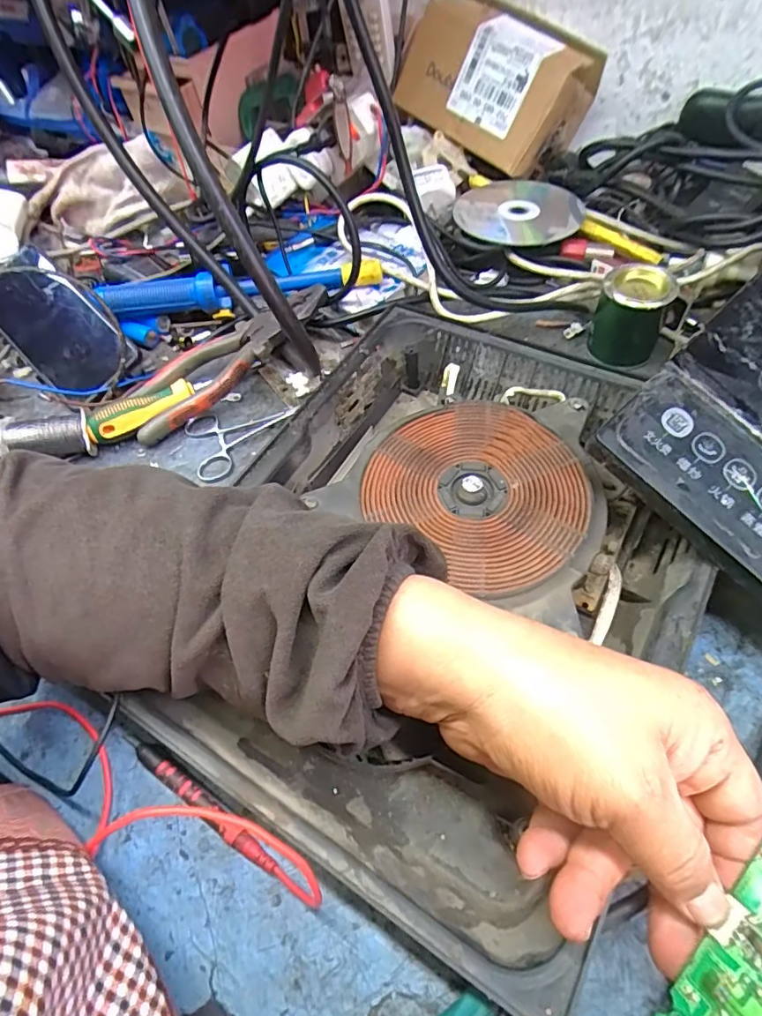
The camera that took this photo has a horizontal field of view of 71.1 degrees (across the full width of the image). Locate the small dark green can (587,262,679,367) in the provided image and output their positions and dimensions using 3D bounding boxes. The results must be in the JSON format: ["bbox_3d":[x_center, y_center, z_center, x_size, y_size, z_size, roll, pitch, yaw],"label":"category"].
[{"bbox_3d":[0.198,-0.154,0.423,0.053,0.059,0.043,19,60,17],"label":"small dark green can"}]

